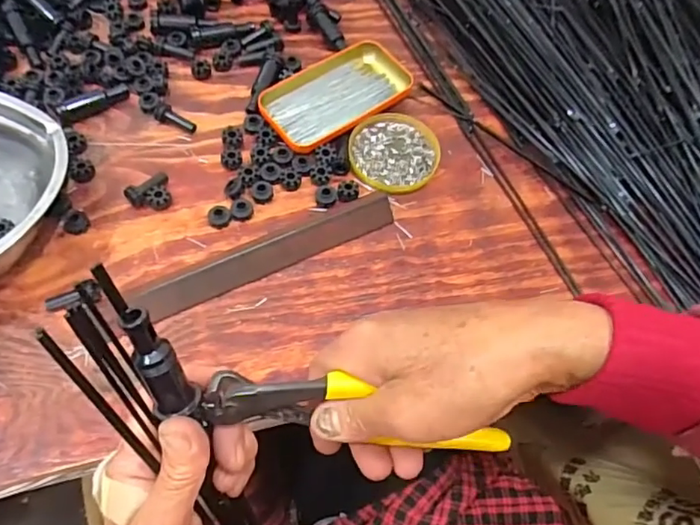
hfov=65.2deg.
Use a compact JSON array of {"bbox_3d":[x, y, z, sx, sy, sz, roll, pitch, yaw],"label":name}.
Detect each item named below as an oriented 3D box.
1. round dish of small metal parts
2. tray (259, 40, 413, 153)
[{"bbox_3d":[0.041,-0.103,0.506,0.087,0.012,0.080,2,63,-4],"label":"round dish of small metal parts"},{"bbox_3d":[-0.015,-0.164,0.529,0.144,0.014,0.083,-35,71,-20],"label":"tray"}]

